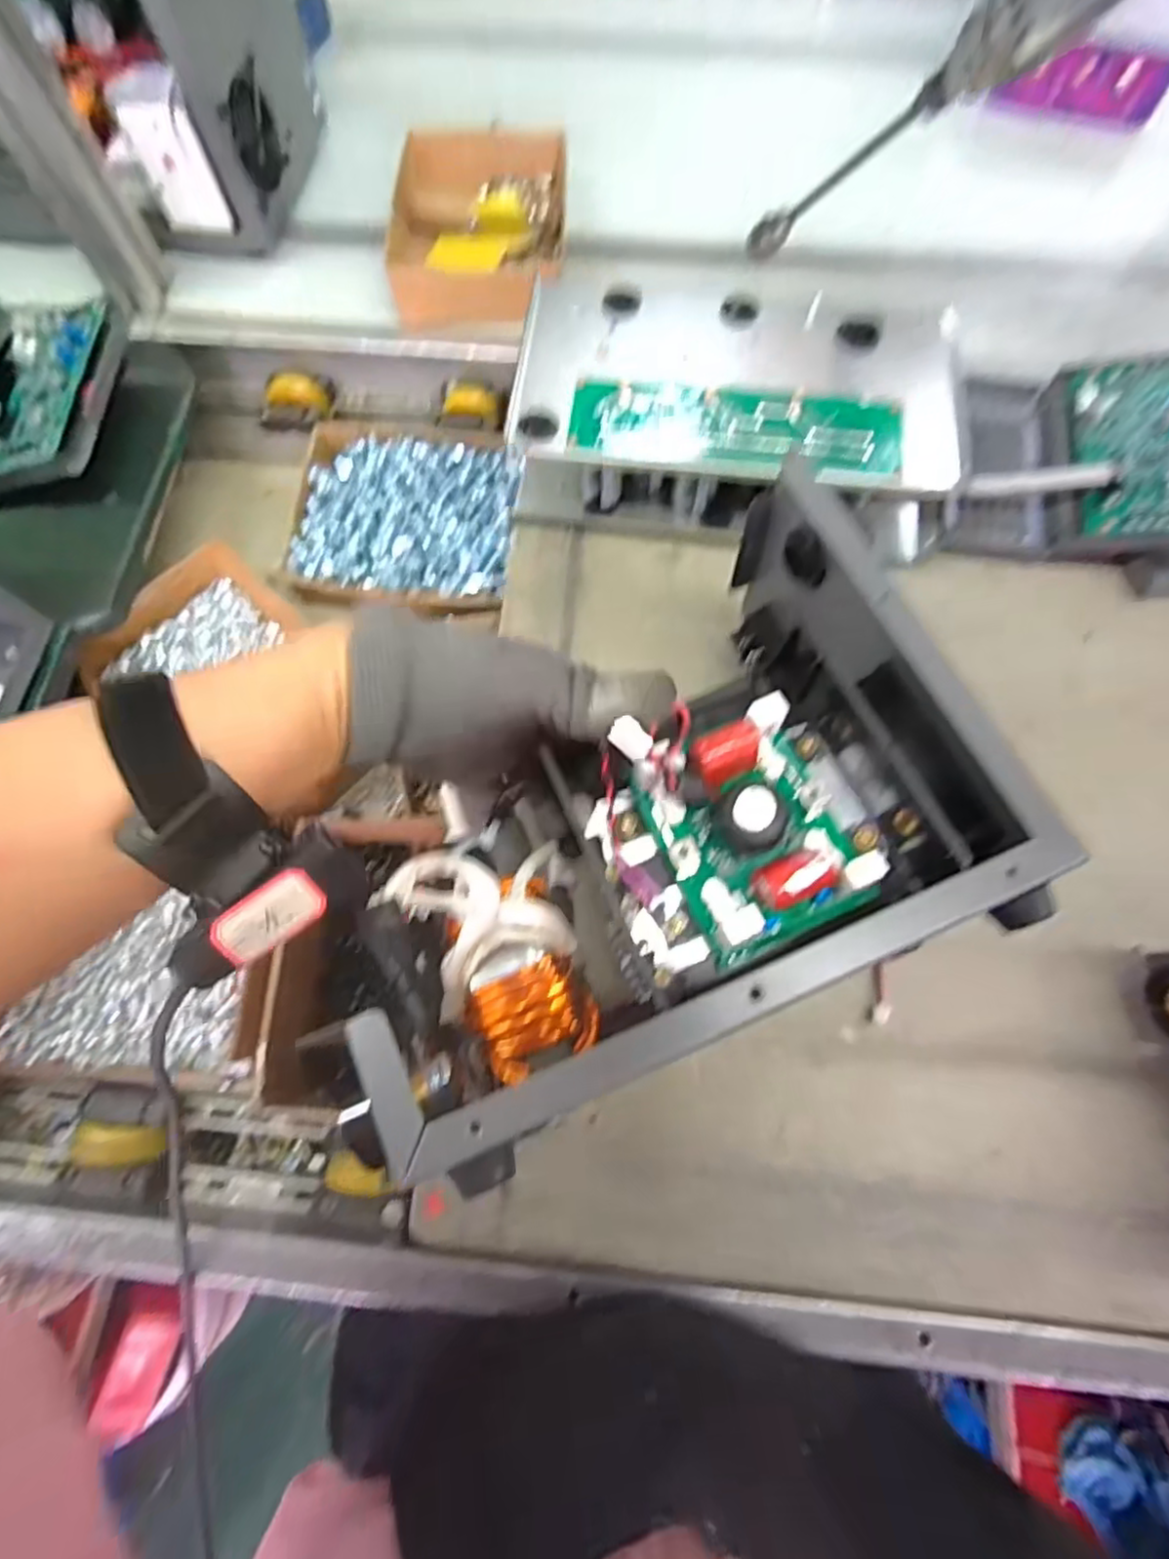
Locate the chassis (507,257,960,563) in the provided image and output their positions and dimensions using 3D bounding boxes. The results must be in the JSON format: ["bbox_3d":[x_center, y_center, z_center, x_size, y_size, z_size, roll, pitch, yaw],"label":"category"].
[{"bbox_3d":[0.102,-0.254,0.462,0.290,0.082,0.165,7,72,4],"label":"chassis"}]

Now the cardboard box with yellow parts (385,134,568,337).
[{"bbox_3d":[-0.083,-0.459,0.561,0.142,0.039,0.190,-2,71,2],"label":"cardboard box with yellow parts"}]

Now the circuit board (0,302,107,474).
[{"bbox_3d":[-0.377,-0.276,0.470,0.067,0.009,0.134,-1,71,2],"label":"circuit board"}]

